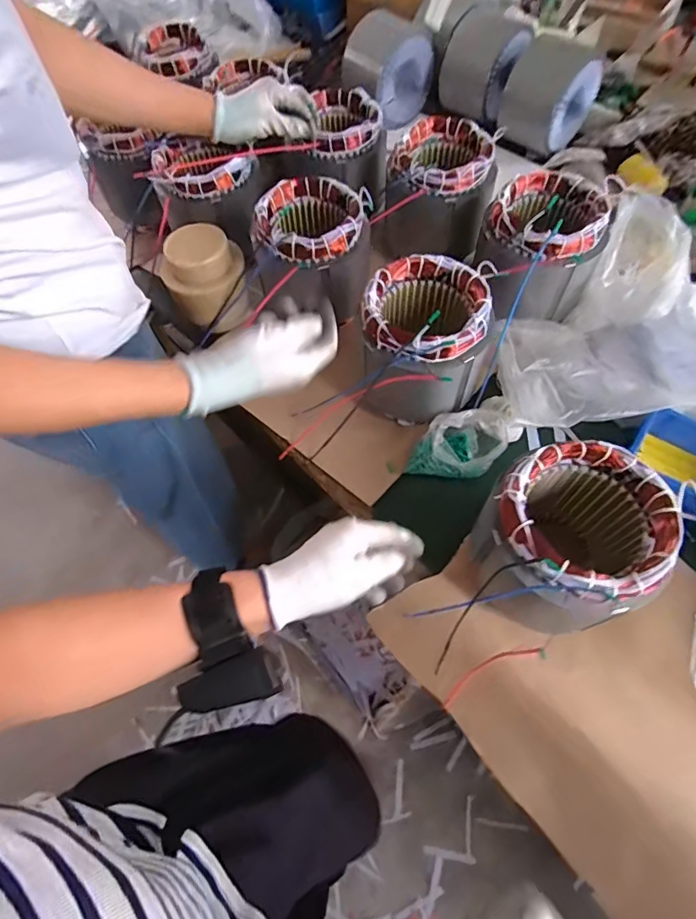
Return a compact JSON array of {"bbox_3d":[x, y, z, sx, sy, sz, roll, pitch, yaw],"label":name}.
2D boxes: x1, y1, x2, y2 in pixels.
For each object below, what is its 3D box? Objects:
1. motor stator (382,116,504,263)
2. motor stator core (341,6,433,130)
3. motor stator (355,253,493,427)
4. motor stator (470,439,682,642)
[{"bbox_3d":[0.135,-0.400,0.710,0.146,0.133,0.152,12,64,10],"label":"motor stator"},{"bbox_3d":[0.081,-0.752,0.915,0.139,0.126,0.135,-40,67,-16],"label":"motor stator core"},{"bbox_3d":[0.092,-0.134,0.581,0.140,0.140,0.155,13,64,10],"label":"motor stator"},{"bbox_3d":[0.205,0.084,0.458,0.139,0.156,0.133,-25,64,-9],"label":"motor stator"}]

